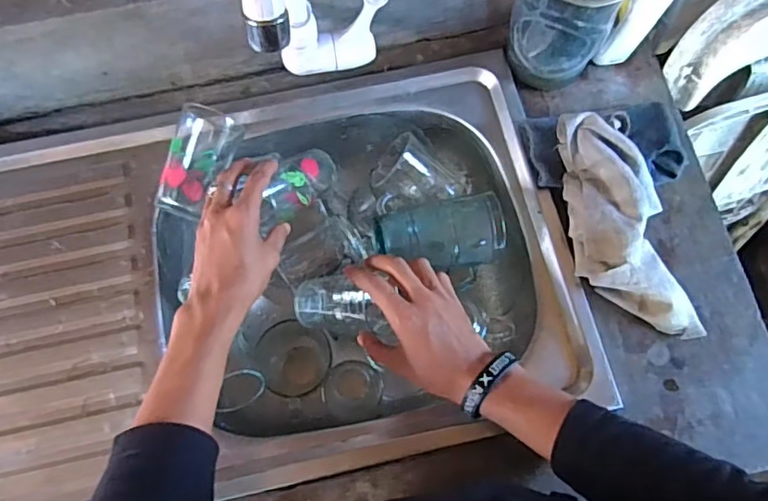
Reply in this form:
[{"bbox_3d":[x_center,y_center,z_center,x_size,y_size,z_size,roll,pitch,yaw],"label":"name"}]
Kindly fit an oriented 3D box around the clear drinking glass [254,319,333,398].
[{"bbox_3d":[-0.099,0.122,0.628,0.081,0.102,0.075,0,74,0],"label":"clear drinking glass"}]

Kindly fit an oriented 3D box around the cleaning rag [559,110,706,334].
[{"bbox_3d":[0.236,-0.026,0.559,0.100,0.048,0.228,-9,72,-3],"label":"cleaning rag"}]

